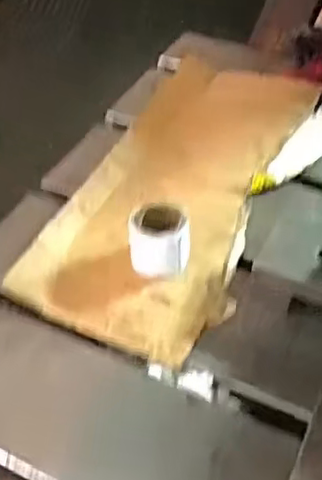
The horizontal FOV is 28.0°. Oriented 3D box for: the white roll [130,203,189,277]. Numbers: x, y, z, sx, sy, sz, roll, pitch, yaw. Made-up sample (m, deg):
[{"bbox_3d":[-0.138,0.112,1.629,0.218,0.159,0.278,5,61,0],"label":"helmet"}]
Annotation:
[{"bbox_3d":[0.000,0.001,0.658,0.061,0.057,0.053,-2,46,1],"label":"white roll"}]

